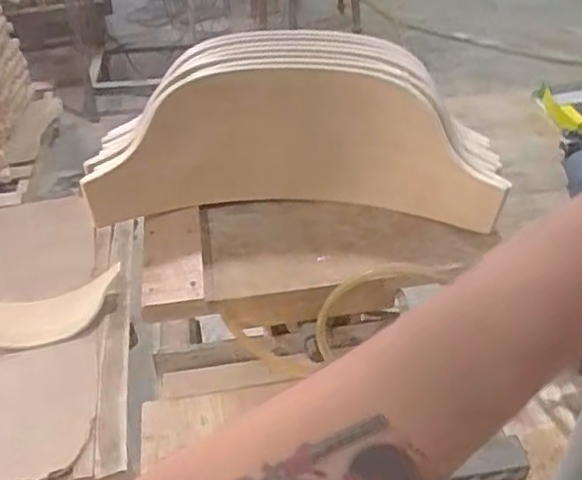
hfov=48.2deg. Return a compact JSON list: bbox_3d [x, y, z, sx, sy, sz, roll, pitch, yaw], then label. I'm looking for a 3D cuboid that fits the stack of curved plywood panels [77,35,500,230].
[{"bbox_3d":[0.027,-0.128,0.815,0.524,0.247,0.067,0,38,-21],"label":"stack of curved plywood panels"}]

